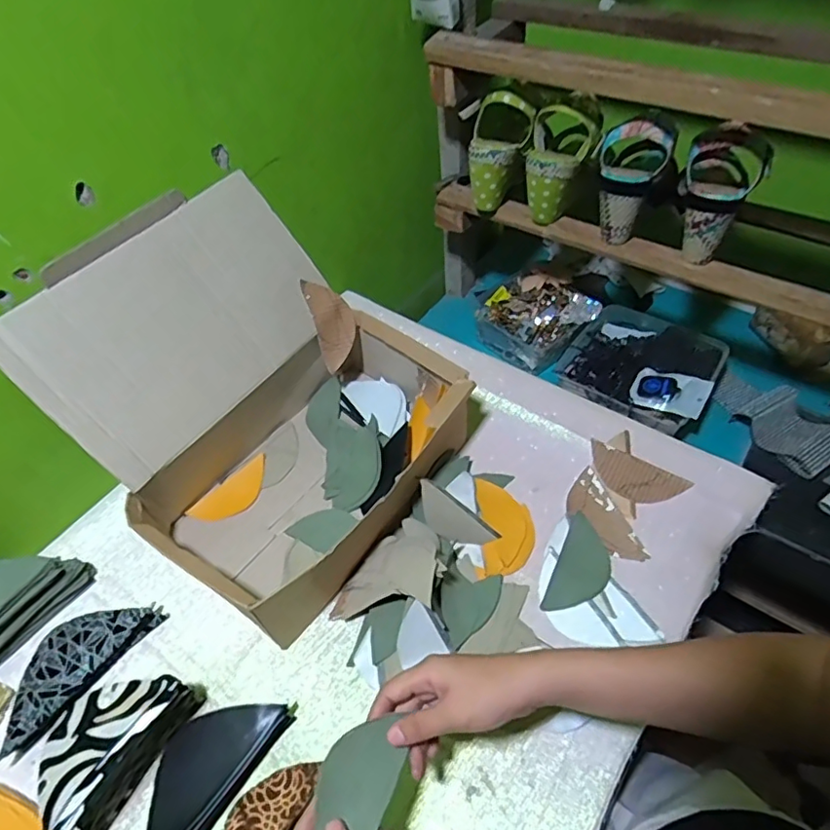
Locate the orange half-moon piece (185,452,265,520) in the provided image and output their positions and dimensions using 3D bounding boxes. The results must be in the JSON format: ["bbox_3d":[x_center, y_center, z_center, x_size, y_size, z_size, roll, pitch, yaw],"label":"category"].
[{"bbox_3d":[-0.208,0.091,0.654,0.046,0.006,0.101,38,61,21],"label":"orange half-moon piece"}]

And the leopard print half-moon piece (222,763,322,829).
[{"bbox_3d":[-0.126,0.333,0.451,0.049,0.017,0.115,23,55,21],"label":"leopard print half-moon piece"}]

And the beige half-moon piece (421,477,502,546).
[{"bbox_3d":[0.039,0.110,0.592,0.099,0.006,0.040,40,96,-10],"label":"beige half-moon piece"}]

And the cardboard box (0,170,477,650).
[{"bbox_3d":[-0.157,-0.020,0.583,0.322,0.243,0.333,28,61,24],"label":"cardboard box"}]

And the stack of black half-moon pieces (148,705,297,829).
[{"bbox_3d":[-0.179,0.302,0.477,0.074,0.033,0.149,27,57,24],"label":"stack of black half-moon pieces"}]

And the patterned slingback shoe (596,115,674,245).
[{"bbox_3d":[0.264,-0.288,0.684,0.084,0.131,0.089,11,52,13],"label":"patterned slingback shoe"}]

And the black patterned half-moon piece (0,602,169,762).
[{"bbox_3d":[-0.330,0.237,0.542,0.074,0.026,0.157,25,56,23],"label":"black patterned half-moon piece"}]

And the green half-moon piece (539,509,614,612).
[{"bbox_3d":[0.173,0.155,0.576,0.052,0.005,0.107,18,54,19],"label":"green half-moon piece"}]

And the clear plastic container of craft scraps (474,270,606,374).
[{"bbox_3d":[0.197,-0.166,0.936,0.152,0.072,0.178,-32,55,-20],"label":"clear plastic container of craft scraps"}]

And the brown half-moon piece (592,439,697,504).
[{"bbox_3d":[0.245,0.070,0.631,0.107,0.013,0.050,28,59,21],"label":"brown half-moon piece"}]

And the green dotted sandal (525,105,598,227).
[{"bbox_3d":[0.186,-0.322,0.719,0.081,0.127,0.080,10,52,13],"label":"green dotted sandal"}]

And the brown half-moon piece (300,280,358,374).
[{"bbox_3d":[-0.097,-0.112,0.679,0.052,0.106,0.007,-25,15,-32],"label":"brown half-moon piece"}]

